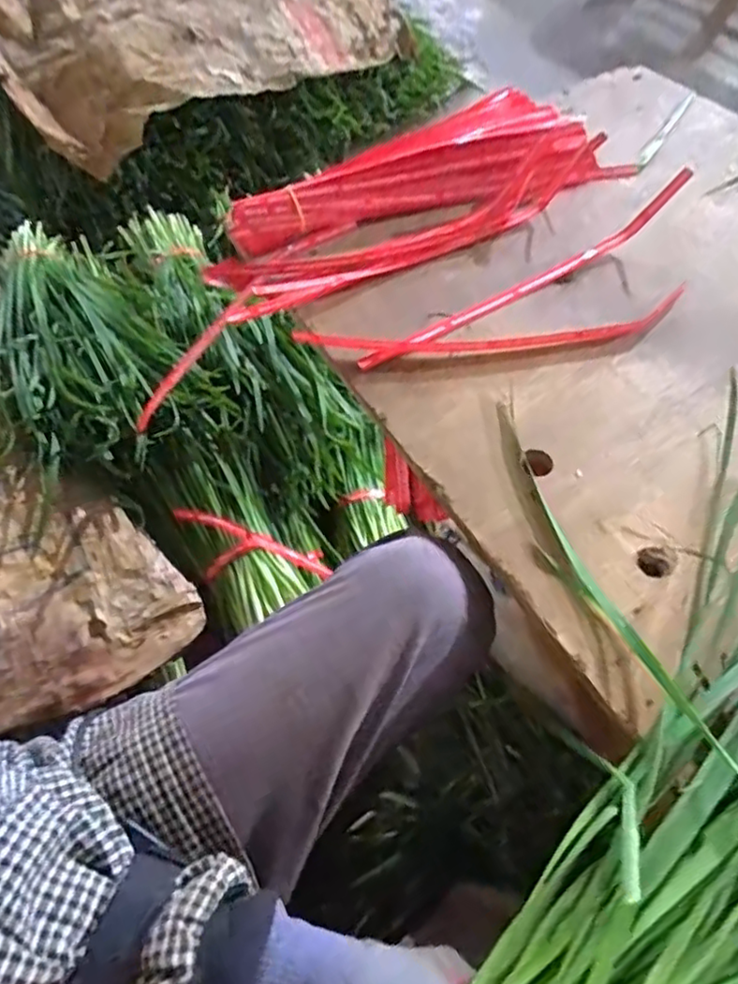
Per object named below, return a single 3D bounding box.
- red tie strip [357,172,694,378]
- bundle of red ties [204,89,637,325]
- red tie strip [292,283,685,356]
[{"bbox_3d":[0.127,-0.176,0.511,0.311,0.044,0.014,-28,62,-15],"label":"red tie strip"},{"bbox_3d":[0.033,-0.255,0.563,0.355,0.034,0.133,-31,63,-16],"label":"bundle of red ties"},{"bbox_3d":[0.097,-0.124,0.502,0.302,0.008,0.039,-6,59,-2],"label":"red tie strip"}]

